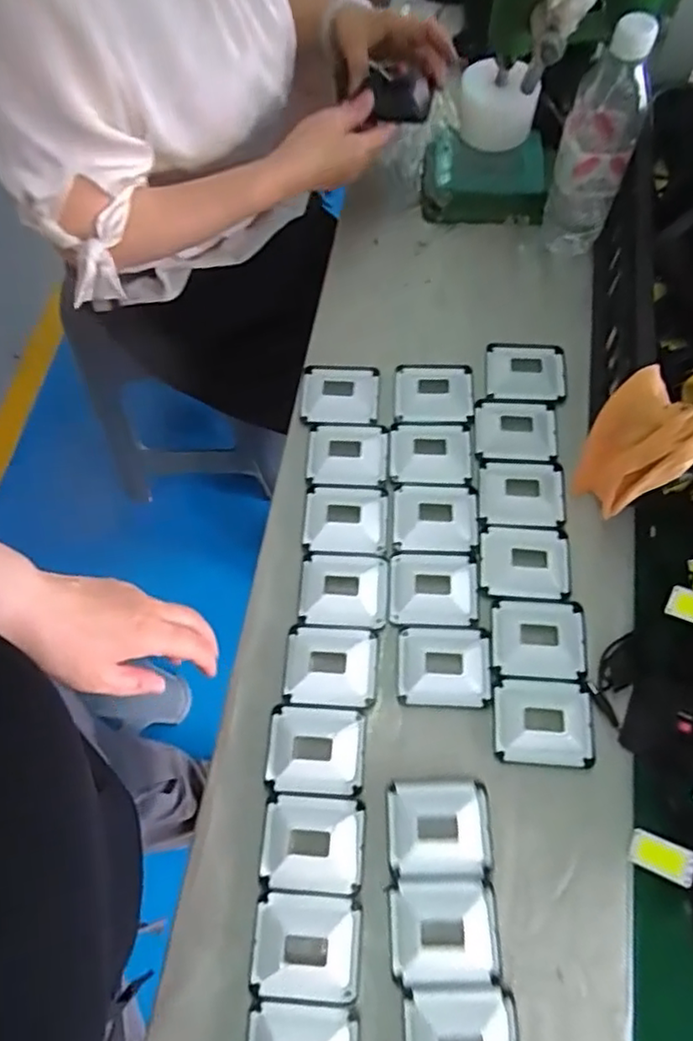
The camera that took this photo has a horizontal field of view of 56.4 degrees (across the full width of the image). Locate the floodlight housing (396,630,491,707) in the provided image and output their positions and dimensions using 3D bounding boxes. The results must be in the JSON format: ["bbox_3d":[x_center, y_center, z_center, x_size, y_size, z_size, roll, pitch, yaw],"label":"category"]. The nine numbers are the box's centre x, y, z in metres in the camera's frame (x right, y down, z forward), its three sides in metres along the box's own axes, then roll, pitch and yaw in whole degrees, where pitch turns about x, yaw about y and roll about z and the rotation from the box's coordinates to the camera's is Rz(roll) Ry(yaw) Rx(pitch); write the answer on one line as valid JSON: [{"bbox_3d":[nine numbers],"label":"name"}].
[{"bbox_3d":[0.084,0.123,0.551,0.077,0.009,0.064,2,69,2],"label":"floodlight housing"}]

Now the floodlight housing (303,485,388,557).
[{"bbox_3d":[-0.001,-0.002,0.606,0.072,0.022,0.069,3,69,2],"label":"floodlight housing"}]

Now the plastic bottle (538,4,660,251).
[{"bbox_3d":[0.244,-0.362,0.636,0.071,0.229,0.067,22,71,9],"label":"plastic bottle"}]

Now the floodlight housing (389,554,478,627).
[{"bbox_3d":[0.078,0.061,0.582,0.076,0.016,0.063,2,69,2],"label":"floodlight housing"}]

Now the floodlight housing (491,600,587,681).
[{"bbox_3d":[0.167,0.101,0.556,0.078,0.012,0.068,2,69,2],"label":"floodlight housing"}]

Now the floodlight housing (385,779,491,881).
[{"bbox_3d":[0.073,0.241,0.504,0.077,0.014,0.066,-2,69,0],"label":"floodlight housing"}]

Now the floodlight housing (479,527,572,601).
[{"bbox_3d":[0.162,0.035,0.579,0.080,0.015,0.065,4,69,2],"label":"floodlight housing"}]

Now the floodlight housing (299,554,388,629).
[{"bbox_3d":[-0.002,0.063,0.582,0.076,0.022,0.067,2,69,1],"label":"floodlight housing"}]

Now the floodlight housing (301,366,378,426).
[{"bbox_3d":[-0.007,-0.126,0.654,0.075,0.014,0.067,2,69,1],"label":"floodlight housing"}]

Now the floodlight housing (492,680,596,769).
[{"bbox_3d":[0.163,0.166,0.531,0.080,0.010,0.066,2,69,2],"label":"floodlight housing"}]

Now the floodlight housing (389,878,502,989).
[{"bbox_3d":[0.072,0.302,0.471,0.078,0.017,0.065,-4,69,-1],"label":"floodlight housing"}]

